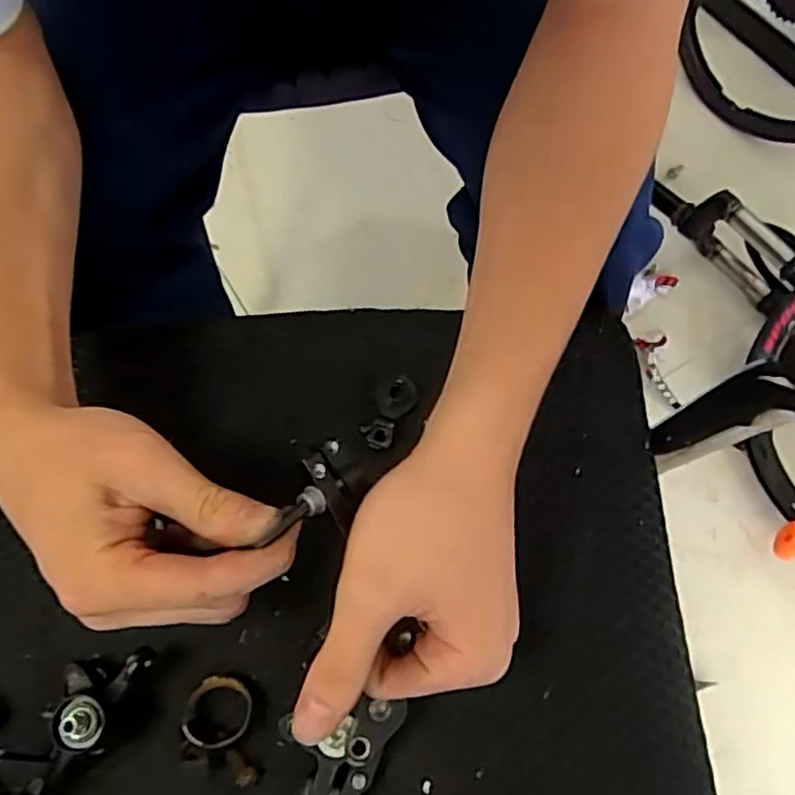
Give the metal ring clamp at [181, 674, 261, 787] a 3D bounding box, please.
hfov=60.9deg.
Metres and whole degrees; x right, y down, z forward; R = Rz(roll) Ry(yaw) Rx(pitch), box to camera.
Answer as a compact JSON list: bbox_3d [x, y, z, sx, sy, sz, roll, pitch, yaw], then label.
[{"bbox_3d":[-0.084,0.158,0.319,0.032,0.015,0.049,-10,67,-2],"label":"metal ring clamp"}]

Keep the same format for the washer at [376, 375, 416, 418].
[{"bbox_3d":[-0.001,-0.001,0.374,0.021,0.004,0.024,5,67,5],"label":"washer"}]

